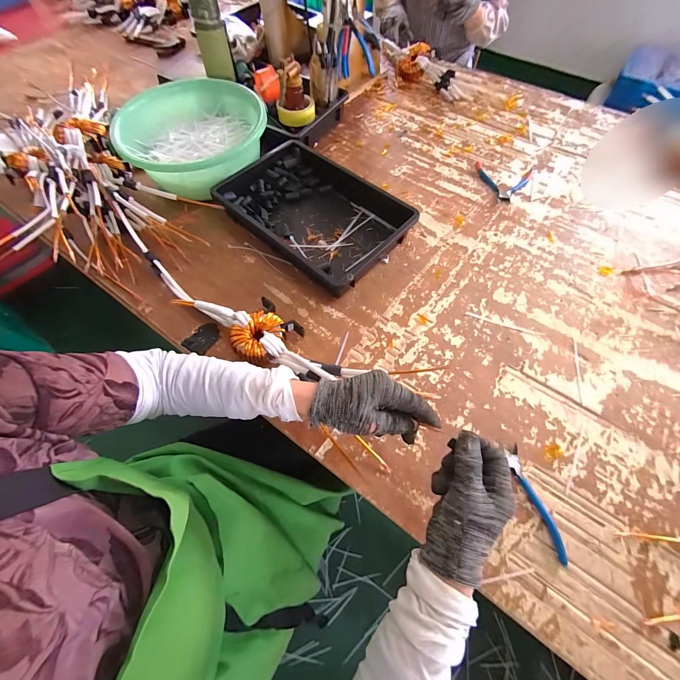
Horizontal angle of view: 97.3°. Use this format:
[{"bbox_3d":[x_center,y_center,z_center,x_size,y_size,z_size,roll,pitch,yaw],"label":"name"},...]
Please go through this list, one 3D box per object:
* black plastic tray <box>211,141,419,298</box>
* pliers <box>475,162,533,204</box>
[{"bbox_3d":[-0.054,-0.267,0.629,0.367,0.069,0.245,38,71,18],"label":"black plastic tray"},{"bbox_3d":[0.377,-0.366,0.698,0.128,0.007,0.127,17,66,10],"label":"pliers"}]

